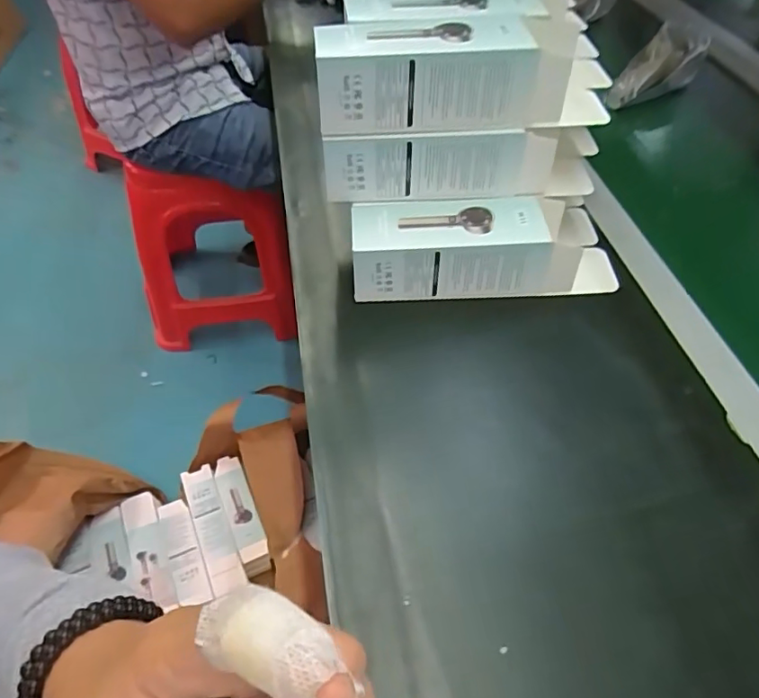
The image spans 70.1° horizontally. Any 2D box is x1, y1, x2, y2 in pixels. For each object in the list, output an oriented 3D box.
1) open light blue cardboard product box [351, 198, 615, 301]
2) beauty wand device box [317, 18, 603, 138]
[{"bbox_3d":[0.090,-0.087,0.469,0.227,0.062,0.075,-6,52,-3],"label":"open light blue cardboard product box"},{"bbox_3d":[0.066,-0.215,0.422,0.232,0.064,0.069,-2,49,-5],"label":"beauty wand device box"}]

